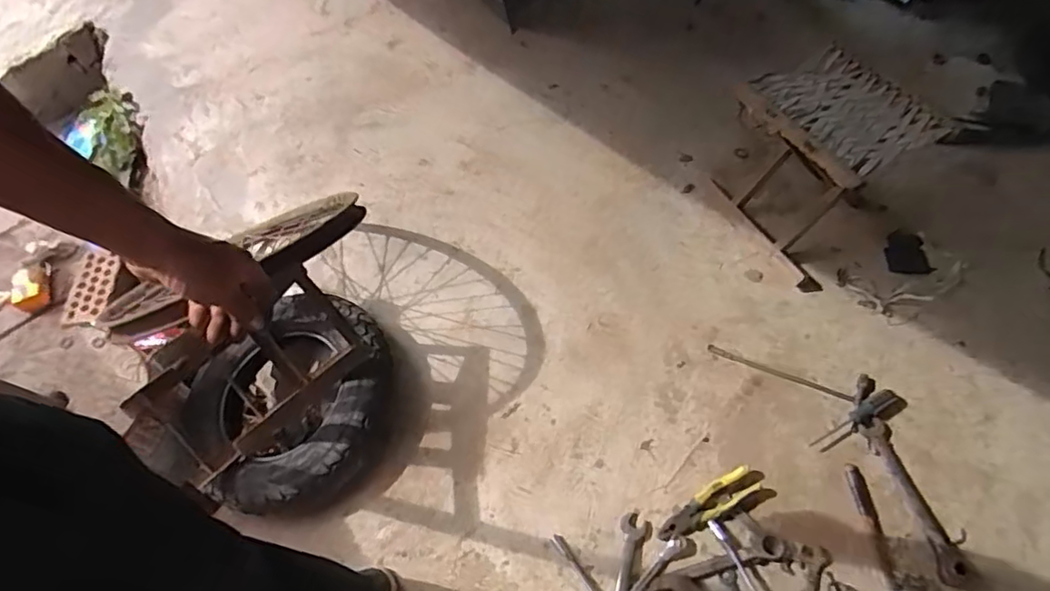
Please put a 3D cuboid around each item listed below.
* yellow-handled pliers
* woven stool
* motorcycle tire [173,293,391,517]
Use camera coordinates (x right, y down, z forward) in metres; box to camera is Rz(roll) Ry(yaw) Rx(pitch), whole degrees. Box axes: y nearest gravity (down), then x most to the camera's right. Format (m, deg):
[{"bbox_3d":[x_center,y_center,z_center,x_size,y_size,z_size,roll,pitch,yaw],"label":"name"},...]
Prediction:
[{"bbox_3d":[0.324,0.355,1.016,0.210,0.019,0.063,-21,58,-11],"label":"yellow-handled pliers"},{"bbox_3d":[0.620,-0.263,1.245,0.271,0.313,0.329,-25,59,-14],"label":"woven stool"},{"bbox_3d":[-0.447,0.190,1.135,0.393,0.109,0.357,-40,63,-13],"label":"motorcycle tire"}]

